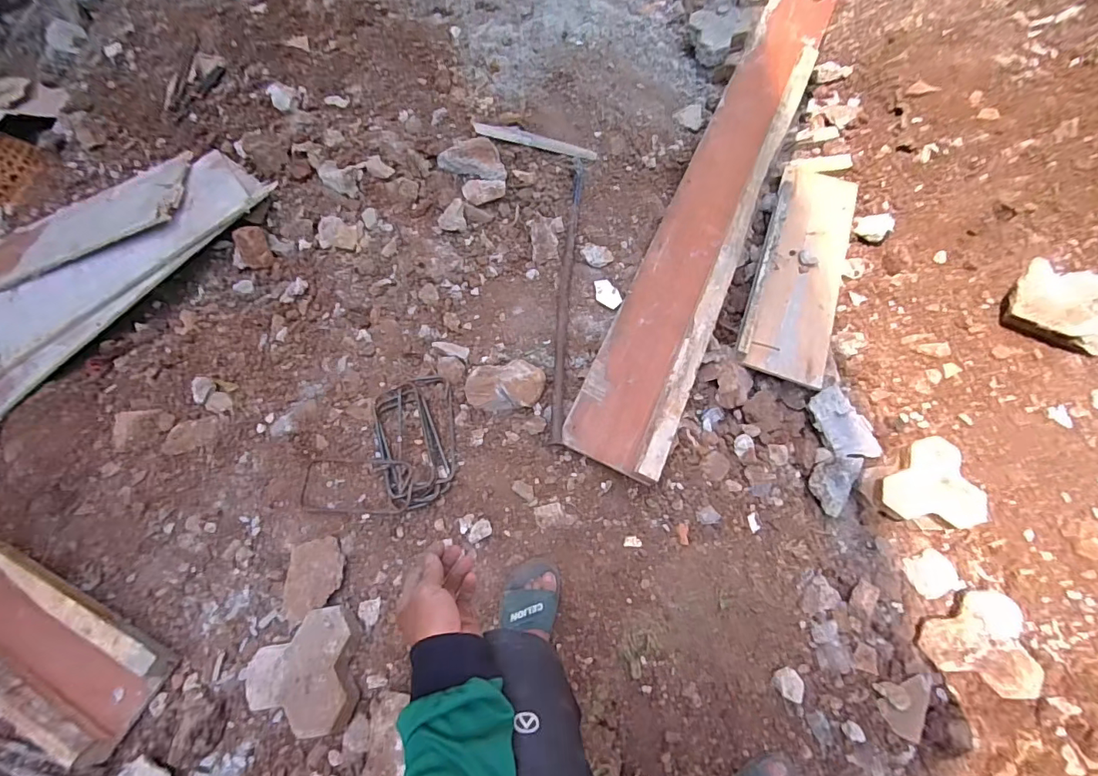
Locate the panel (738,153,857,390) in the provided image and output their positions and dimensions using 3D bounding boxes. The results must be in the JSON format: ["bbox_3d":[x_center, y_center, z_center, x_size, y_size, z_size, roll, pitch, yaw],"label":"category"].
[{"bbox_3d":[0.722,-0.385,1.377,0.229,0.053,0.824,20,68,8],"label":"panel"}]

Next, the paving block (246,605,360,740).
[{"bbox_3d":[-0.439,0.510,0.885,0.186,0.072,0.196,-9,67,-4],"label":"paving block"}]

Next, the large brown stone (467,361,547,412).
[{"bbox_3d":[-0.100,-0.002,1.094,0.186,0.063,0.106,-6,69,5],"label":"large brown stone"}]

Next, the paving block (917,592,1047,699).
[{"bbox_3d":[0.895,0.534,1.039,0.182,0.049,0.194,-9,72,24],"label":"paving block"}]

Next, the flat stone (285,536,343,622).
[{"bbox_3d":[-0.459,0.370,0.967,0.106,0.032,0.145,-2,67,-1],"label":"flat stone"}]

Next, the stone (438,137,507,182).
[{"bbox_3d":[-0.200,-0.628,1.345,0.180,0.039,0.120,9,71,10],"label":"stone"}]

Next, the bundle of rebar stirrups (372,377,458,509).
[{"bbox_3d":[-0.287,0.110,1.068,0.173,0.033,0.284,-12,67,-5],"label":"bundle of rebar stirrups"}]

